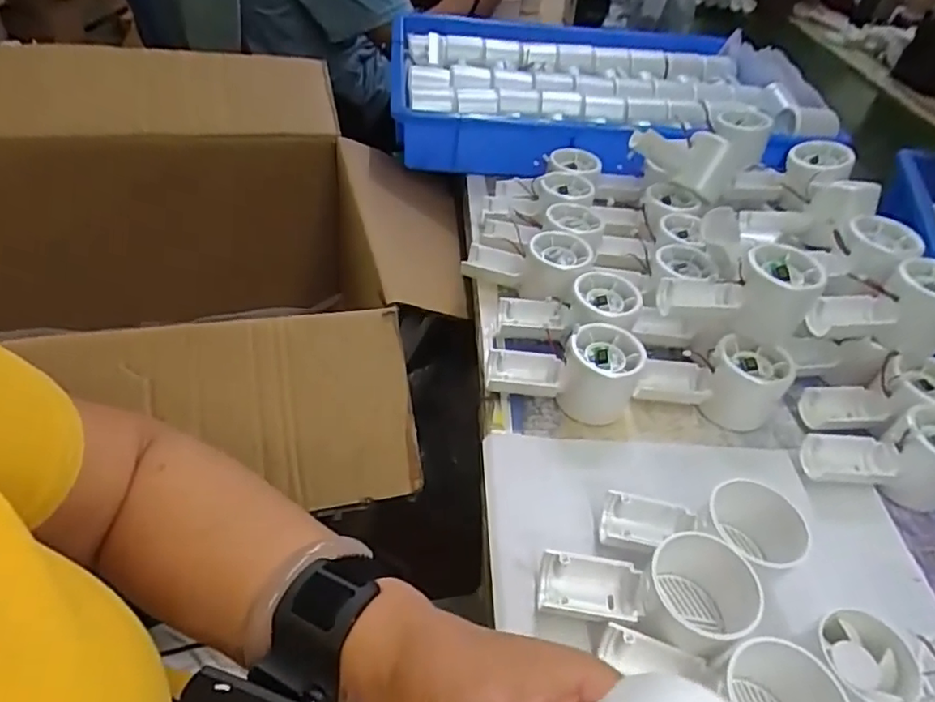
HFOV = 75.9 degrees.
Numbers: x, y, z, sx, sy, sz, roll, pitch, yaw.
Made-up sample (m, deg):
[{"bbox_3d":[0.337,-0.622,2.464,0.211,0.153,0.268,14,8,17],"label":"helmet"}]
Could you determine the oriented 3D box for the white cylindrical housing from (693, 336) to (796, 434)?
[{"bbox_3d":[0.222,0.023,0.472,0.058,0.055,0.054,5,44,-4],"label":"white cylindrical housing"}]

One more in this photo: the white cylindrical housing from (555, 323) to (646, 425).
[{"bbox_3d":[0.101,0.017,0.466,0.059,0.057,0.055,20,45,11],"label":"white cylindrical housing"}]

